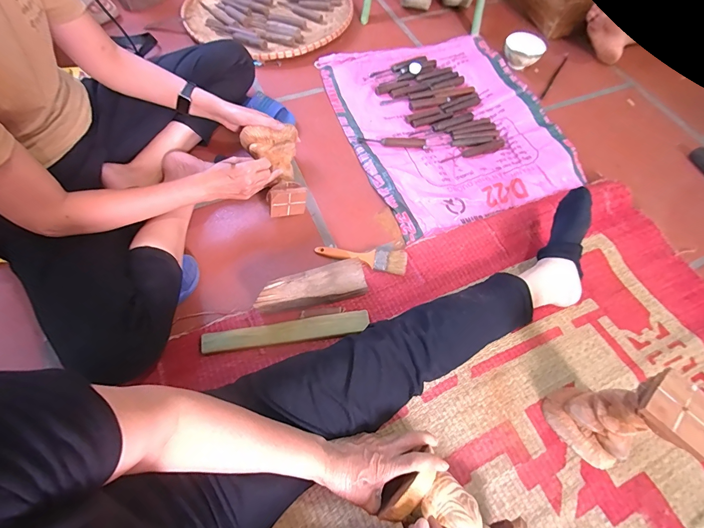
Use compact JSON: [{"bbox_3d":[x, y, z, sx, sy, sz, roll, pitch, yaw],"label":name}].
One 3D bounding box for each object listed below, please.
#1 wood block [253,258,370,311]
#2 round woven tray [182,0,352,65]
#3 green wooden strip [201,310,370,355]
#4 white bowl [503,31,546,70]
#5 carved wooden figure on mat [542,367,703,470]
[{"bbox_3d":[-0.070,0.046,0.613,0.190,0.066,0.051,-13,65,-8],"label":"wood block"},{"bbox_3d":[-0.234,-0.790,1.032,0.483,0.026,0.469,1,64,-1],"label":"round woven tray"},{"bbox_3d":[-0.112,0.120,0.594,0.282,0.021,0.041,-8,65,-6],"label":"green wooden strip"},{"bbox_3d":[0.478,-0.594,0.956,0.105,0.065,0.105,1,64,-1],"label":"white bowl"},{"bbox_3d":[0.387,0.219,0.485,0.114,0.180,0.114,1,64,-1],"label":"carved wooden figure on mat"}]

